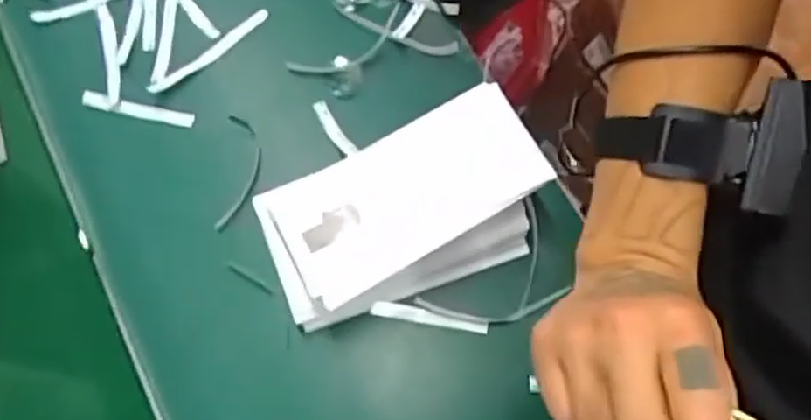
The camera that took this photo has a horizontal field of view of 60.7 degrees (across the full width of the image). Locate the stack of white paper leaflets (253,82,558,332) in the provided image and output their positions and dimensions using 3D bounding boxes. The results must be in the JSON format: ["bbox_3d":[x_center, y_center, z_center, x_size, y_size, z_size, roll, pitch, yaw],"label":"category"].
[{"bbox_3d":[-0.001,0.003,0.511,0.197,0.078,0.111,-24,69,-6],"label":"stack of white paper leaflets"}]

